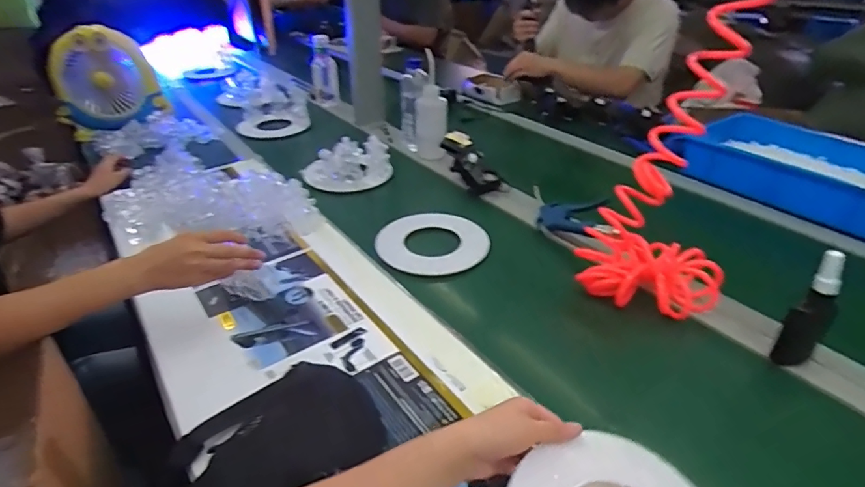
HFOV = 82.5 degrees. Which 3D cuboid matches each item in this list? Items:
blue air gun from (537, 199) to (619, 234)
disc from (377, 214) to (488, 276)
[{"bbox_3d":[0.251,-0.046,0.853,0.056,0.046,0.176,-18,17,-26],"label":"blue air gun"},{"bbox_3d":[0.004,-0.010,0.877,0.189,0.013,0.187,0,32,0],"label":"disc"}]

